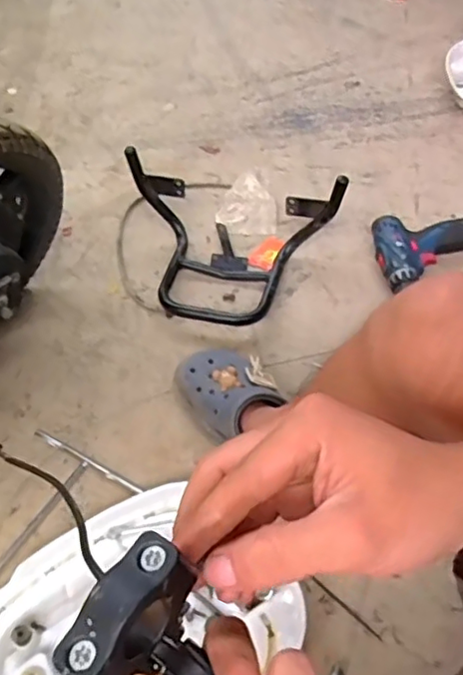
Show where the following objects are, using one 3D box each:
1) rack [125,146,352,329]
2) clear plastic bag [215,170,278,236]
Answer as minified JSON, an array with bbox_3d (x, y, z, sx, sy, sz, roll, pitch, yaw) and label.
[{"bbox_3d":[-0.024,-0.138,0.908,0.323,0.142,0.217,17,57,13],"label":"rack"},{"bbox_3d":[0.031,-0.239,1.067,0.101,0.015,0.136,3,55,4],"label":"clear plastic bag"}]

